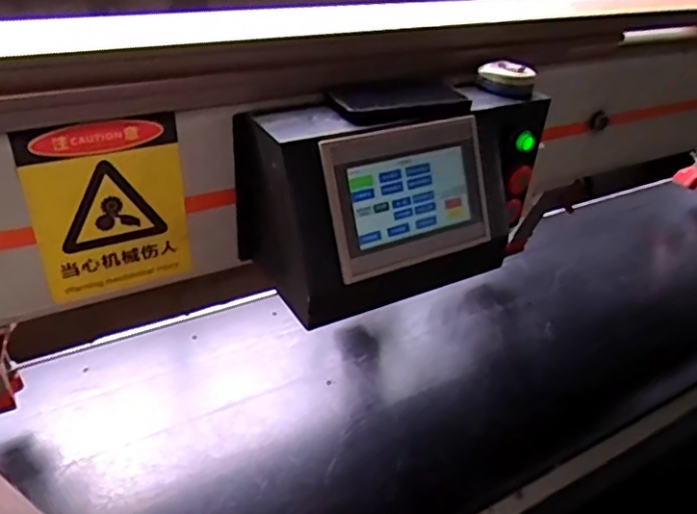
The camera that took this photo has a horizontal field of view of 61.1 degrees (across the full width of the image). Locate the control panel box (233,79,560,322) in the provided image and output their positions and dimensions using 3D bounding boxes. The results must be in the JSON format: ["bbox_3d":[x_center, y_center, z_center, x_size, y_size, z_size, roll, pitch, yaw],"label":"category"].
[{"bbox_3d":[0.069,-0.088,0.699,0.349,0.184,0.181,-18,41,-32],"label":"control panel box"}]

